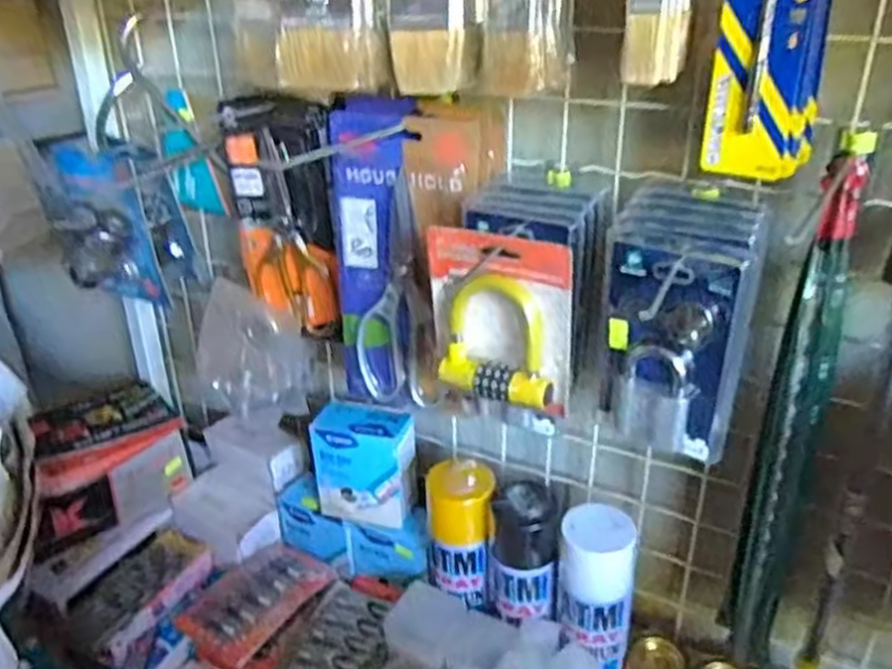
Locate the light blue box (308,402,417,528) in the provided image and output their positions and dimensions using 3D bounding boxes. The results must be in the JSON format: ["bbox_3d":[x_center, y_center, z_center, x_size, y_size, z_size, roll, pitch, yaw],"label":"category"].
[{"bbox_3d":[-0.080,0.130,0.781,0.099,0.115,0.051,9,27,20],"label":"light blue box"}]

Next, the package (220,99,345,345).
[{"bbox_3d":[-0.148,-0.106,0.704,0.105,0.212,0.024,12,28,24],"label":"package"}]

